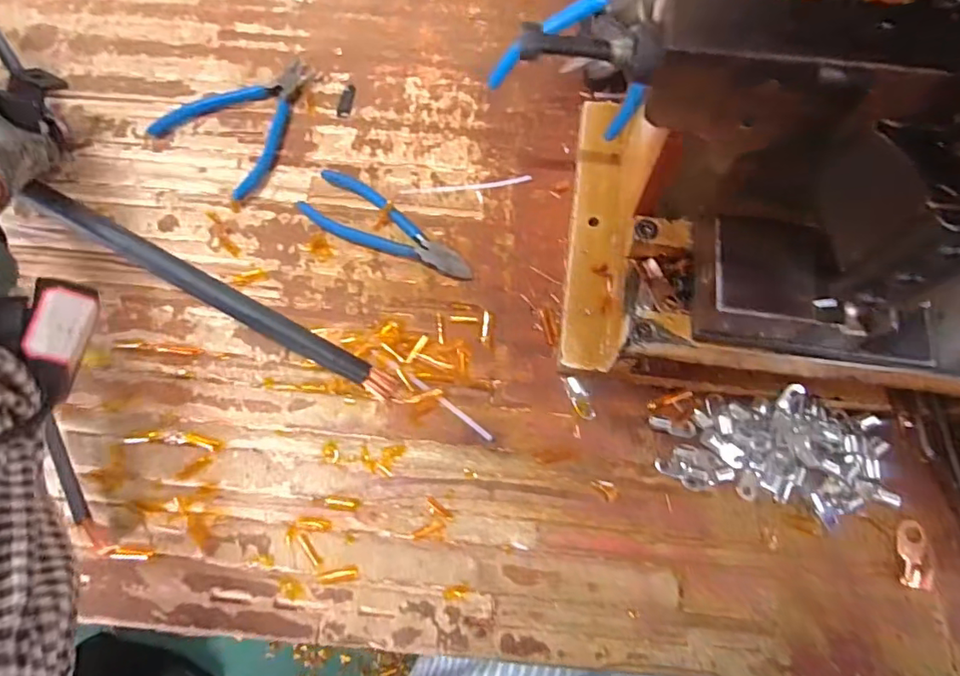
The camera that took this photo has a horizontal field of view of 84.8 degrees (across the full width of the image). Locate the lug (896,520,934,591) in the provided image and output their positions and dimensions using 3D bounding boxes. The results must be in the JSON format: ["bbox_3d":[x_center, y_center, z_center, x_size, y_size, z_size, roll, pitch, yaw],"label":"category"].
[{"bbox_3d":[0.280,0.139,0.337,0.019,0.009,0.041,13,70,4],"label":"lug"}]

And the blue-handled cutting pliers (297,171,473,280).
[{"bbox_3d":[-0.076,-0.089,0.429,0.154,0.011,0.047,31,73,10],"label":"blue-handled cutting pliers"}]

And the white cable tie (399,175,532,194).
[{"bbox_3d":[-0.011,-0.128,0.445,0.110,0.004,0.008,-7,70,-4],"label":"white cable tie"}]

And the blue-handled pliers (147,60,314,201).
[{"bbox_3d":[-0.205,-0.199,0.466,0.118,0.008,0.135,36,73,11],"label":"blue-handled pliers"}]

